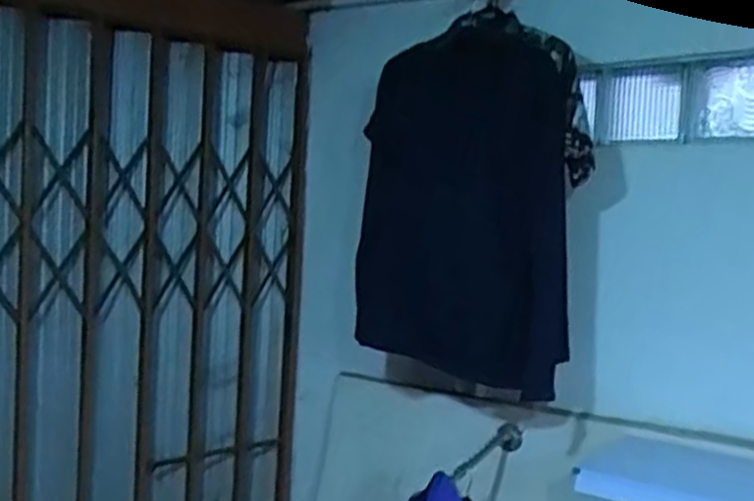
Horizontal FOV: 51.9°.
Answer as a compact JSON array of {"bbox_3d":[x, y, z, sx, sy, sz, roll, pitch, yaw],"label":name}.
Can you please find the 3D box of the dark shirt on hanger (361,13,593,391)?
[{"bbox_3d":[0.193,-0.114,1.626,0.454,0.718,0.111,4,2,26],"label":"dark shirt on hanger"}]

